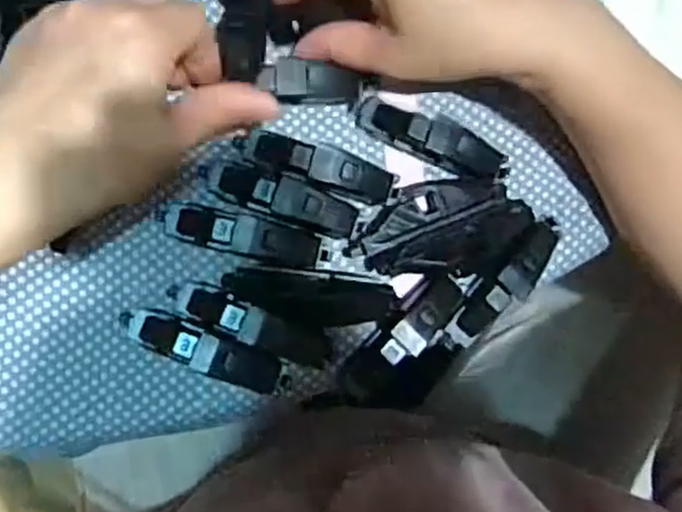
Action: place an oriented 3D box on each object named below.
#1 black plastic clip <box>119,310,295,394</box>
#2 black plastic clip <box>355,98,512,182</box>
[{"bbox_3d":[-0.063,0.045,0.333,0.083,0.010,0.019,23,86,-5],"label":"black plastic clip"},{"bbox_3d":[0.046,-0.055,0.342,0.078,0.020,0.020,22,86,-5],"label":"black plastic clip"}]

